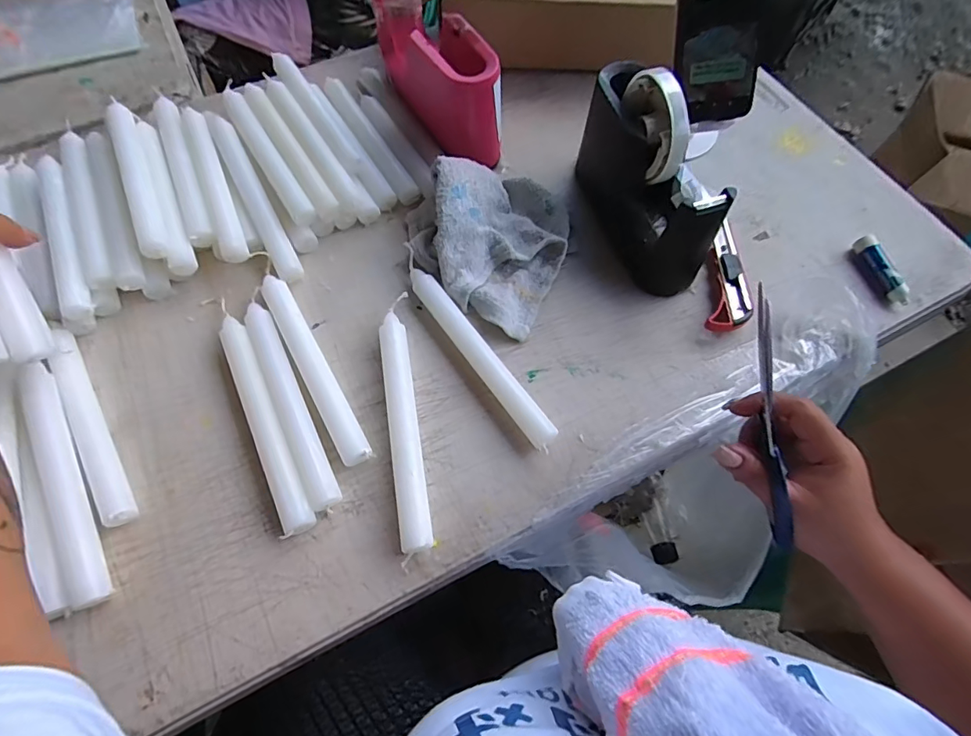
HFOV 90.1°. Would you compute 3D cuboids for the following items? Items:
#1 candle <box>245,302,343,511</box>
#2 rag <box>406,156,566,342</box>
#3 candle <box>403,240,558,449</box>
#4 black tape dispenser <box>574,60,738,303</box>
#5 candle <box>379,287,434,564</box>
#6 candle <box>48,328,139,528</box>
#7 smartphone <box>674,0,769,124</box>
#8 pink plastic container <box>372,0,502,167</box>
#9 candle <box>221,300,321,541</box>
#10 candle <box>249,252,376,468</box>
[{"bbox_3d":[-0.159,0.024,0.393,0.023,0.018,0.192,-26,68,-11],"label":"candle"},{"bbox_3d":[0.014,-0.126,0.441,0.145,0.048,0.170,-39,71,-15],"label":"rag"},{"bbox_3d":[-0.014,-0.022,0.411,0.021,0.019,0.215,-33,70,-13],"label":"candle"},{"bbox_3d":[0.142,-0.171,0.418,0.062,0.125,0.181,-18,67,-8],"label":"black tape dispenser"},{"bbox_3d":[-0.065,0.037,0.385,0.025,0.020,0.209,-8,66,-4],"label":"candle"},{"bbox_3d":[-0.311,0.043,0.381,0.020,0.023,0.185,-32,70,-13],"label":"candle"},{"bbox_3d":[0.206,-0.307,0.422,0.075,0.161,0.016,-13,28,-5],"label":"smartphone"},{"bbox_3d":[-0.047,-0.291,0.496,0.057,0.106,0.178,-30,69,-12],"label":"pink plastic container"},{"bbox_3d":[-0.175,0.034,0.382,0.025,0.020,0.201,-25,68,-10],"label":"candle"},{"bbox_3d":[-0.151,-0.013,0.410,0.023,0.023,0.221,-29,69,-12],"label":"candle"}]

